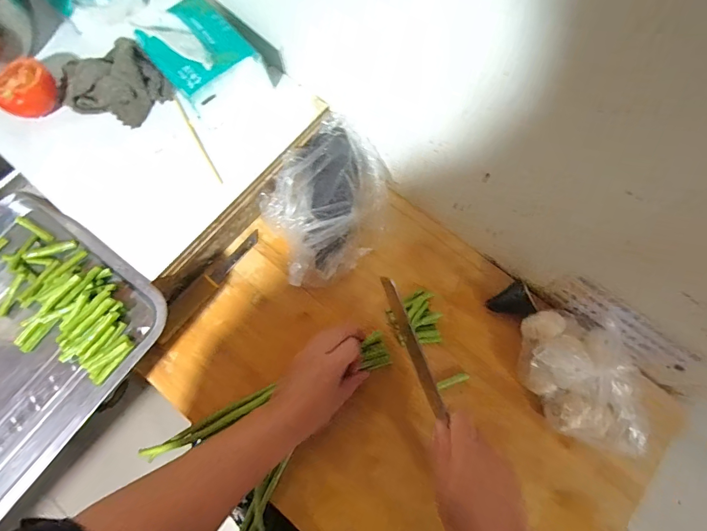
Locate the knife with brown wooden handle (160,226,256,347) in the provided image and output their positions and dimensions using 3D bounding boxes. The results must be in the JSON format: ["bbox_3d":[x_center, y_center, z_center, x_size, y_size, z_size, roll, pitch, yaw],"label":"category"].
[{"bbox_3d":[-0.187,0.023,0.494,0.027,0.010,0.176,38,79,10],"label":"knife with brown wooden handle"}]

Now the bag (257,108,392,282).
[{"bbox_3d":[-0.033,-0.071,0.480,0.141,0.076,0.185,36,78,10],"label":"bag"}]

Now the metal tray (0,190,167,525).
[{"bbox_3d":[-0.390,0.114,0.396,0.258,0.033,0.350,34,78,10],"label":"metal tray"}]

